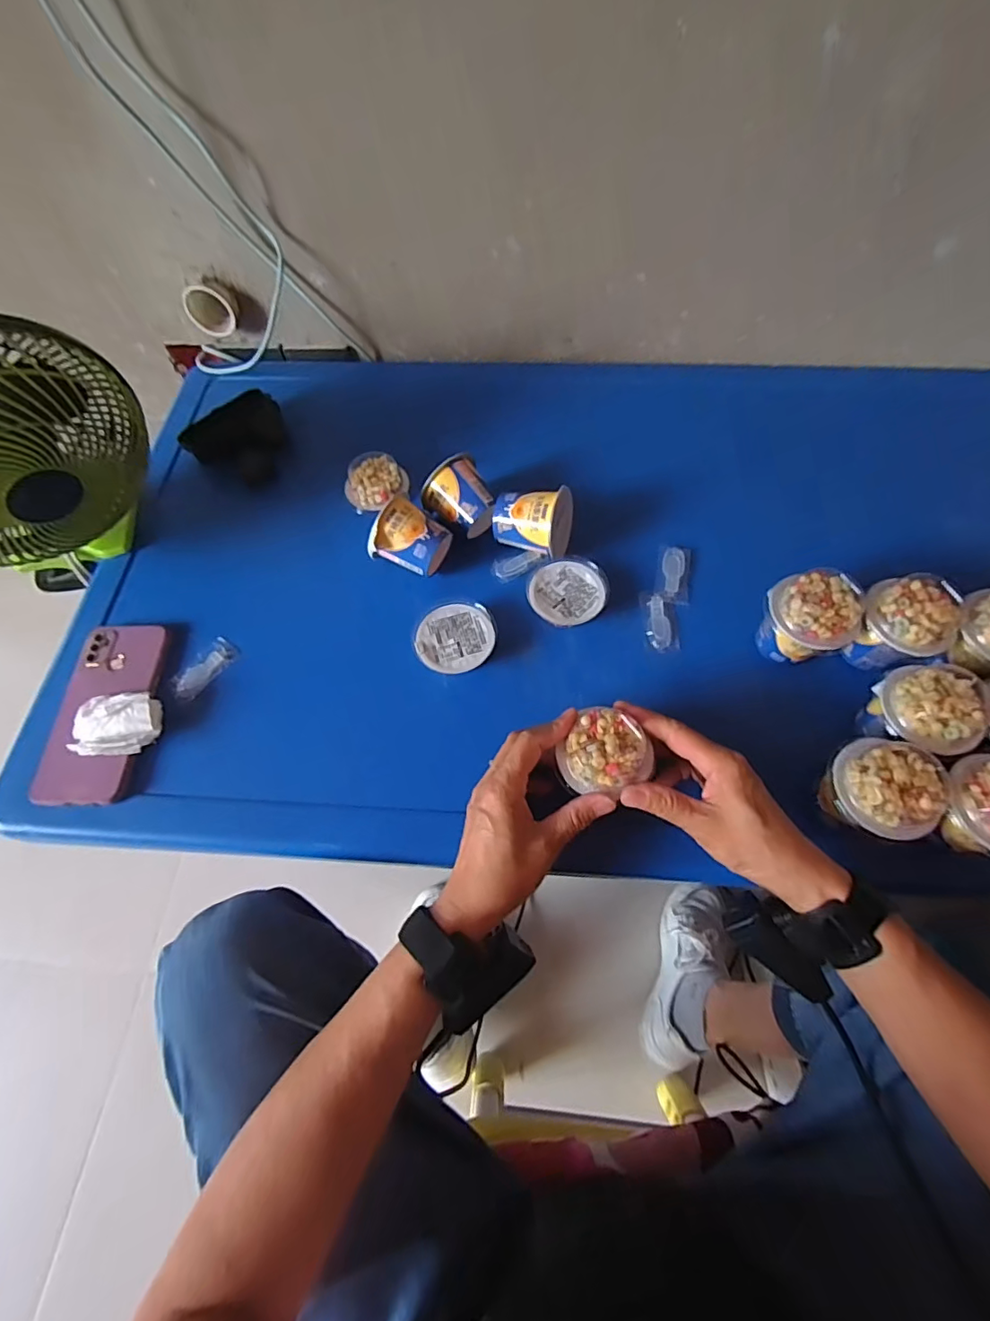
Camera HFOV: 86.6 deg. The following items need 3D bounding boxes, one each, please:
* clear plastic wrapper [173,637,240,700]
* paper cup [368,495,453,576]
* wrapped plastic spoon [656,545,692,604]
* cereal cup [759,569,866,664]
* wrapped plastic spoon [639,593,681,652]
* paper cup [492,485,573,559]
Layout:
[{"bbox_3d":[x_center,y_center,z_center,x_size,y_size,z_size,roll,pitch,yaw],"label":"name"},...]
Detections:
[{"bbox_3d":[-0.267,0.007,0.485,0.030,0.004,0.064,30,67,16],"label":"clear plastic wrapper"},{"bbox_3d":[-0.078,-0.107,0.497,0.060,0.061,0.055,29,67,15],"label":"paper cup"},{"bbox_3d":[0.174,-0.085,0.510,0.031,0.008,0.060,6,63,4],"label":"wrapped plastic spoon"},{"bbox_3d":[0.257,-0.033,0.438,0.054,0.069,0.066,-39,68,-17],"label":"cereal cup"},{"bbox_3d":[0.154,-0.036,0.490,0.032,0.007,0.061,-1,63,1],"label":"wrapped plastic spoon"},{"bbox_3d":[0.040,-0.141,0.507,0.067,0.061,0.068,26,66,14],"label":"paper cup"}]

